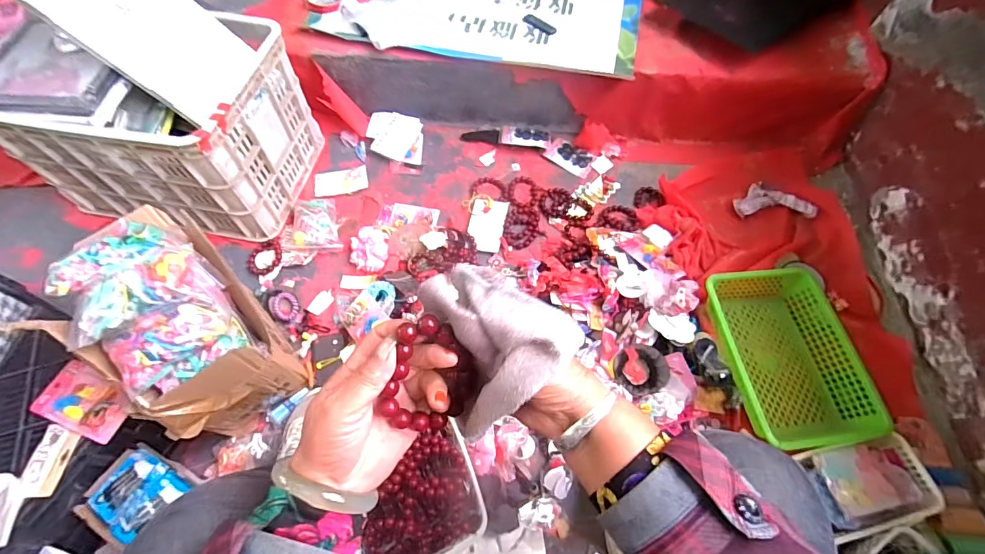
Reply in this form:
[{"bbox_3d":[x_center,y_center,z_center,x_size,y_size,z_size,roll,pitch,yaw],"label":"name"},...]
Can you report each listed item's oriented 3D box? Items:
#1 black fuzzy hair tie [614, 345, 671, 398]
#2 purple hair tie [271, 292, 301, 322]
[{"bbox_3d":[0.265,0.165,0.778,0.090,0.024,0.077,-13,96,10],"label":"black fuzzy hair tie"},{"bbox_3d":[-0.418,0.060,0.882,0.051,0.007,0.069,-39,69,-20],"label":"purple hair tie"}]

